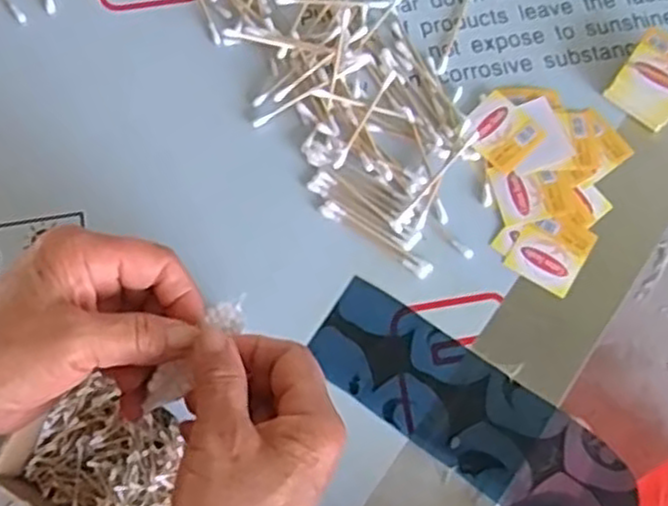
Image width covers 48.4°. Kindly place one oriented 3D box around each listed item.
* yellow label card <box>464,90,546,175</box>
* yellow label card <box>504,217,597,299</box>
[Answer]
[{"bbox_3d":[0.102,-0.074,0.453,0.043,0.006,0.042,44,77,11],"label":"yellow label card"},{"bbox_3d":[0.126,-0.001,0.433,0.038,0.004,0.043,32,75,8],"label":"yellow label card"}]

